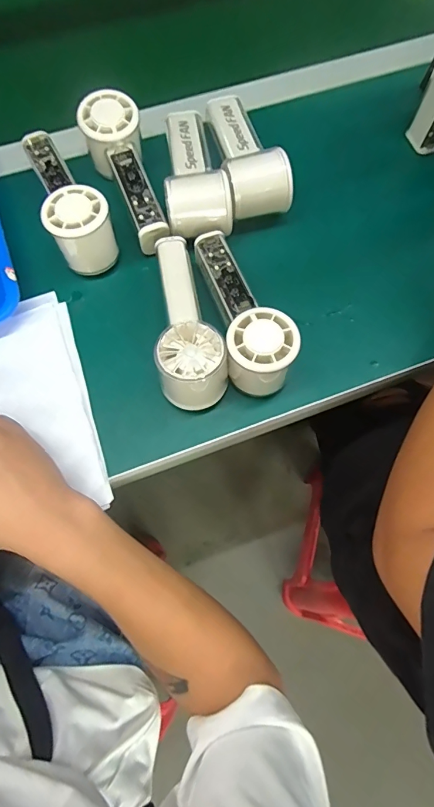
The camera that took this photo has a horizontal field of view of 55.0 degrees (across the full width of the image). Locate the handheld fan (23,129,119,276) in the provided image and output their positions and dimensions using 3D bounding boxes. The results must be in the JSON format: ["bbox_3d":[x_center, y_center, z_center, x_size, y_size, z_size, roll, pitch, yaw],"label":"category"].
[{"bbox_3d":[-0.144,-0.204,0.406,0.058,0.058,0.153,-19,74,-7],"label":"handheld fan"}]

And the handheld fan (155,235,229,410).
[{"bbox_3d":[-0.025,-0.076,0.367,0.058,0.054,0.156,-5,73,-3],"label":"handheld fan"}]

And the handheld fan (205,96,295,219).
[{"bbox_3d":[0.026,-0.258,0.424,0.065,0.049,0.155,-13,73,-5],"label":"handheld fan"}]

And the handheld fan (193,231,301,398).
[{"bbox_3d":[0.023,-0.086,0.369,0.054,0.060,0.151,-14,73,-5],"label":"handheld fan"}]

